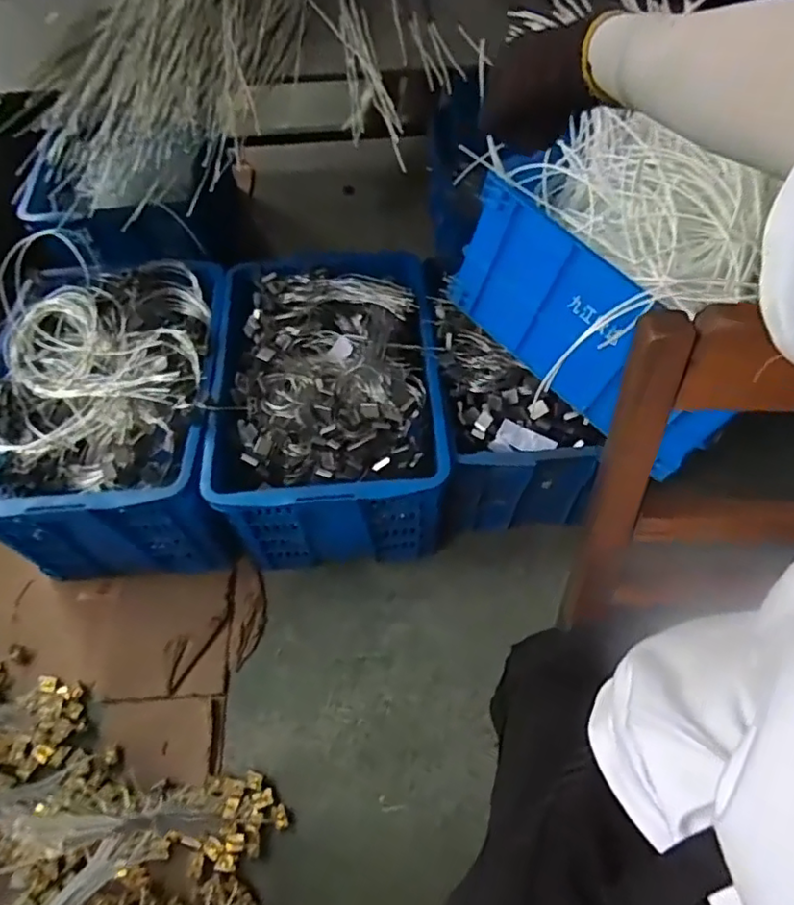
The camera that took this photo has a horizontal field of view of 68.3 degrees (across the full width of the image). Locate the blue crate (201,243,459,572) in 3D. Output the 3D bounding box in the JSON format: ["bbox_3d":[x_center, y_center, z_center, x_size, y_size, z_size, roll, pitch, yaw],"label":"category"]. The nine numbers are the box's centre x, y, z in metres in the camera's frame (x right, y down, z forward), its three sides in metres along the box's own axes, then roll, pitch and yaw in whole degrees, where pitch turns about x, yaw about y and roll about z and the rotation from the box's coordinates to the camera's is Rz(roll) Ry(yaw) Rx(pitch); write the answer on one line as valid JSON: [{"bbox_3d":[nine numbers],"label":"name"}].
[{"bbox_3d":[-0.140,-0.125,1.256,0.440,0.281,0.620,-4,59,-2],"label":"blue crate"}]

